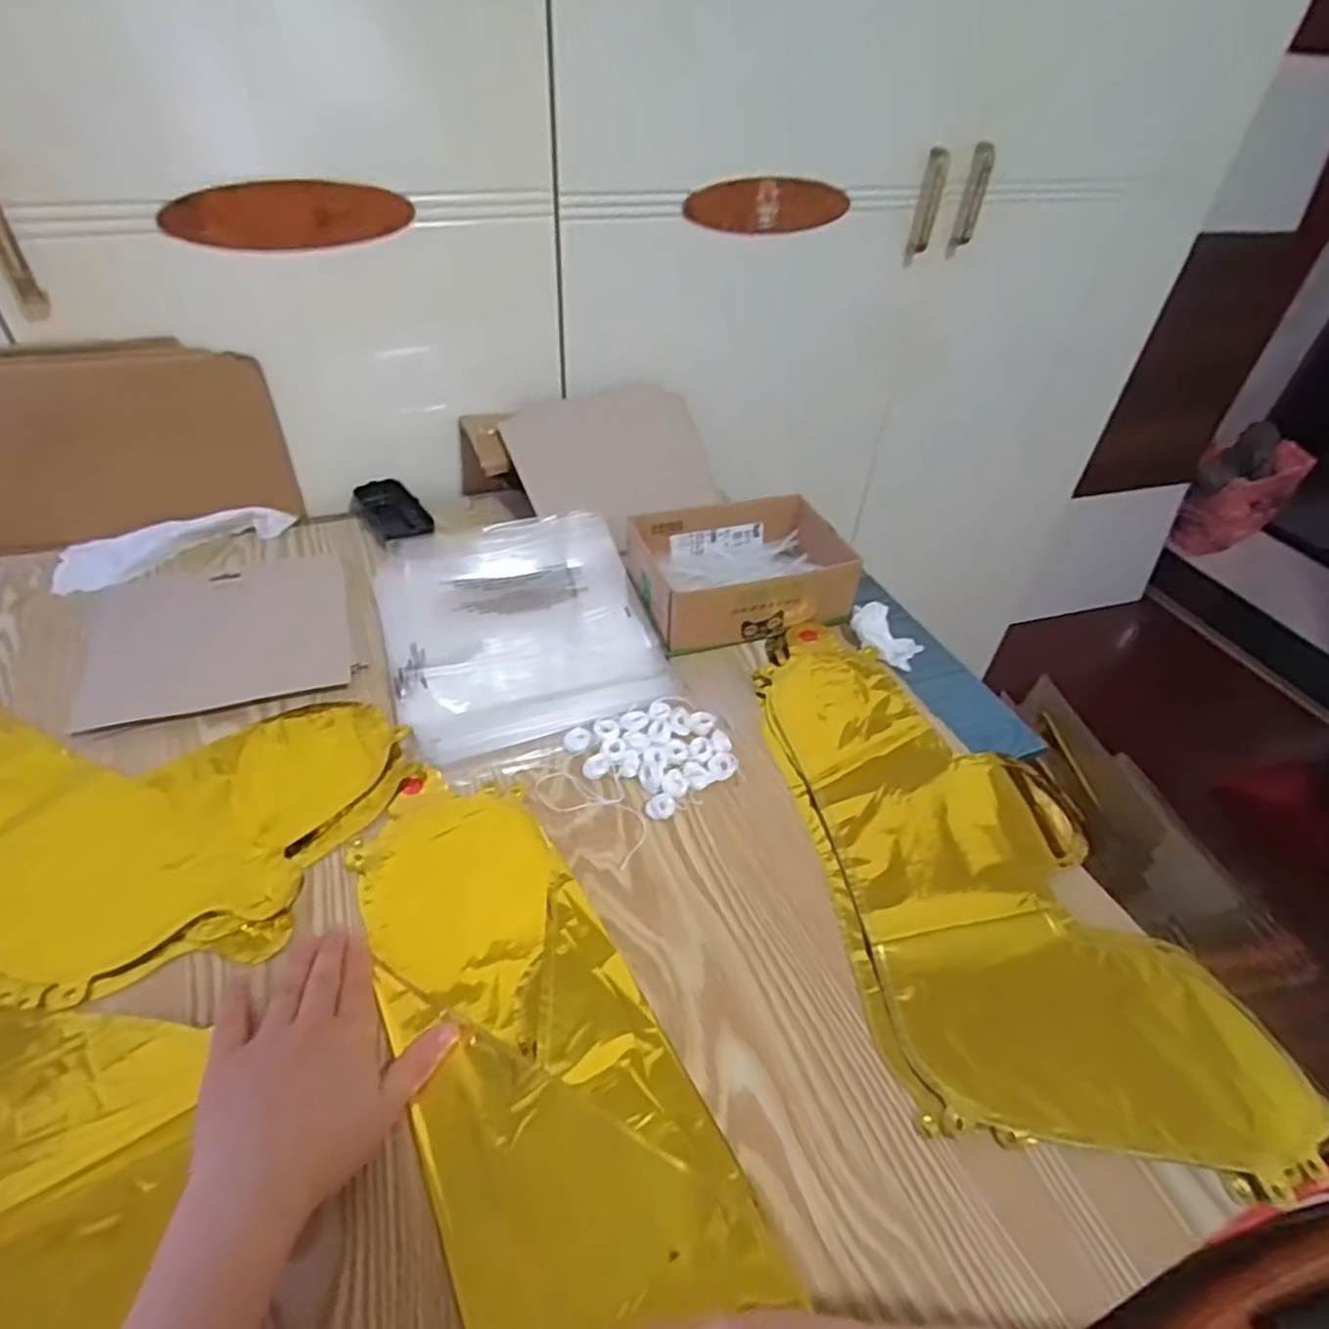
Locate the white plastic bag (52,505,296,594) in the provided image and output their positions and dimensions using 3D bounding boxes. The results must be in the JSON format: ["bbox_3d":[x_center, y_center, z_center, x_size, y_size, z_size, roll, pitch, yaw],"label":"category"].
[{"bbox_3d":[-0.454,-0.115,0.680,0.196,0.024,0.042,-21,49,-27],"label":"white plastic bag"}]

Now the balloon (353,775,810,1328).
[{"bbox_3d":[-0.065,0.215,0.391,0.132,0.010,0.397,-18,46,-24],"label":"balloon"}]

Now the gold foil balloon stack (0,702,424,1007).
[{"bbox_3d":[-0.415,0.078,0.497,0.422,0.011,0.235,14,43,9],"label":"gold foil balloon stack"}]

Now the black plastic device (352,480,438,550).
[{"bbox_3d":[-0.278,-0.157,0.744,0.054,0.014,0.098,-24,50,-29],"label":"black plastic device"}]

